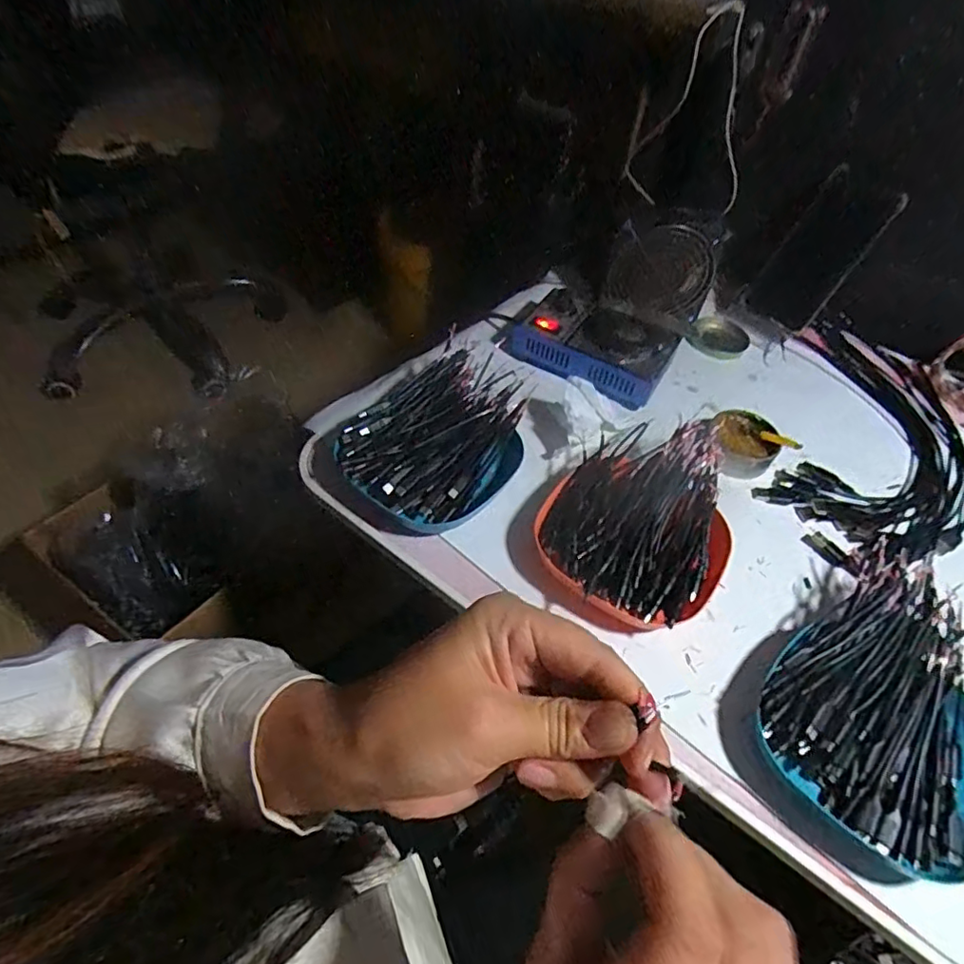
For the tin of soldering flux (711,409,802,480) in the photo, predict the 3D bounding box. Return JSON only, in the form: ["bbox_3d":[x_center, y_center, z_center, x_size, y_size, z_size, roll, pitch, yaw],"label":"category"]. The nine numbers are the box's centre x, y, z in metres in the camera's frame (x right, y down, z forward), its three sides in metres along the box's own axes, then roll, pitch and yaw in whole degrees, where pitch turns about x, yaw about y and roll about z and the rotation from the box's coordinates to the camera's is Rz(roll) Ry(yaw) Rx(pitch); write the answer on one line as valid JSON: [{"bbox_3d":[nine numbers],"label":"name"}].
[{"bbox_3d":[0.247,-0.036,0.554,0.073,0.030,0.062,-22,57,-22],"label":"tin of soldering flux"}]

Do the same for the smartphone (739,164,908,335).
[{"bbox_3d":[0.376,-0.255,0.655,0.079,0.159,0.011,41,29,16],"label":"smartphone"}]

